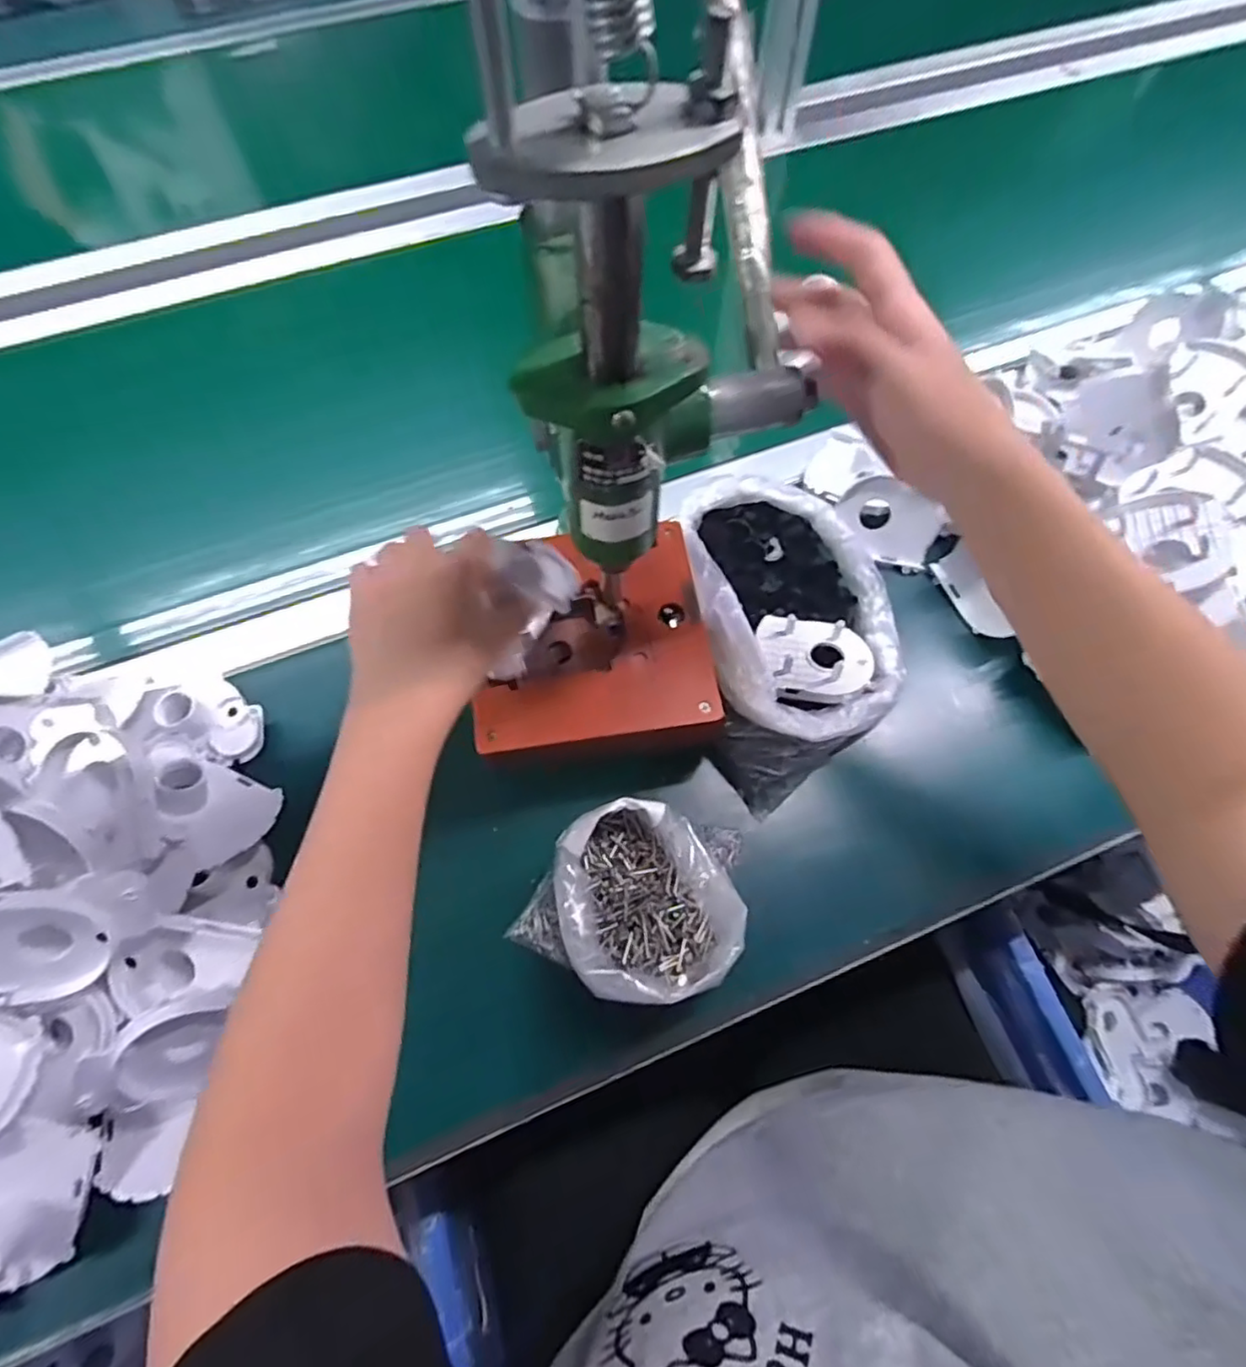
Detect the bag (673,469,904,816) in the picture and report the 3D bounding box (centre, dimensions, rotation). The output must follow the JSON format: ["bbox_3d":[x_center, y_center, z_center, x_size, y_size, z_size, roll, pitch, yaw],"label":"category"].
[{"bbox_3d":[0.127,-0.040,0.467,0.144,0.060,0.239,-6,66,-2],"label":"bag"}]

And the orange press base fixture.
[{"bbox_3d":[-0.022,-0.021,0.439,0.154,0.056,0.157,-10,67,-4],"label":"orange press base fixture"}]

